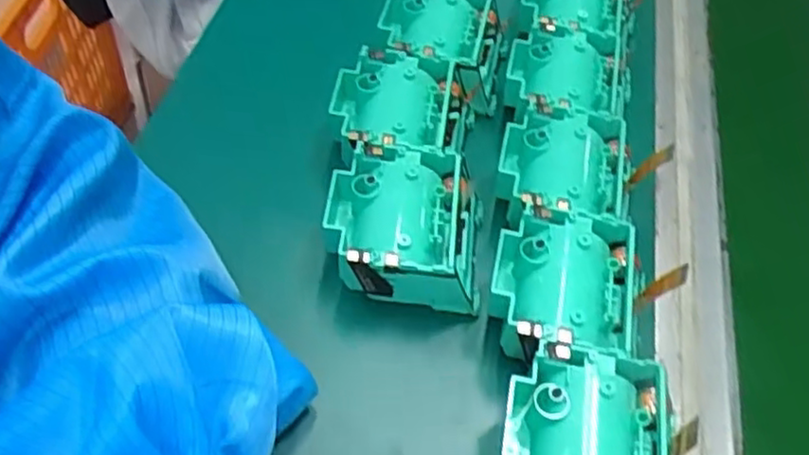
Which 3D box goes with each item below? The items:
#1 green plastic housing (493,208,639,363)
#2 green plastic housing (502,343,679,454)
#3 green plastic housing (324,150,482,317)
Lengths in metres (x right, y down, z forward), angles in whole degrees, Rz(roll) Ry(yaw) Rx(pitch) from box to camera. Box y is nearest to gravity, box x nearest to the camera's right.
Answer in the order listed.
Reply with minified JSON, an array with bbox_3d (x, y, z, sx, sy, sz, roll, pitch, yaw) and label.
[{"bbox_3d":[0.077,0.036,0.344,0.069,0.044,0.077,12,54,6],"label":"green plastic housing"},{"bbox_3d":[0.078,0.096,0.300,0.073,0.043,0.074,11,53,5],"label":"green plastic housing"},{"bbox_3d":[0.000,0.002,0.364,0.078,0.044,0.075,2,53,-1],"label":"green plastic housing"}]

